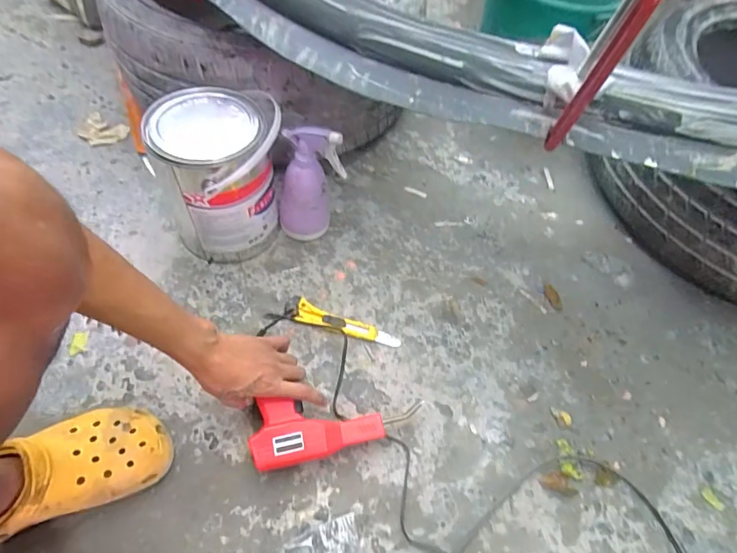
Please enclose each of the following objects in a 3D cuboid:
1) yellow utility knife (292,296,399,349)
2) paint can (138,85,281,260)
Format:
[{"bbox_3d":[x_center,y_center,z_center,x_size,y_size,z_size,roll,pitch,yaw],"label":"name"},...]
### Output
[{"bbox_3d":[-0.031,0.074,0.677,0.161,0.016,0.034,16,55,6],"label":"yellow utility knife"},{"bbox_3d":[-0.221,-0.145,0.685,0.174,0.219,0.171,-18,59,-17],"label":"paint can"}]

